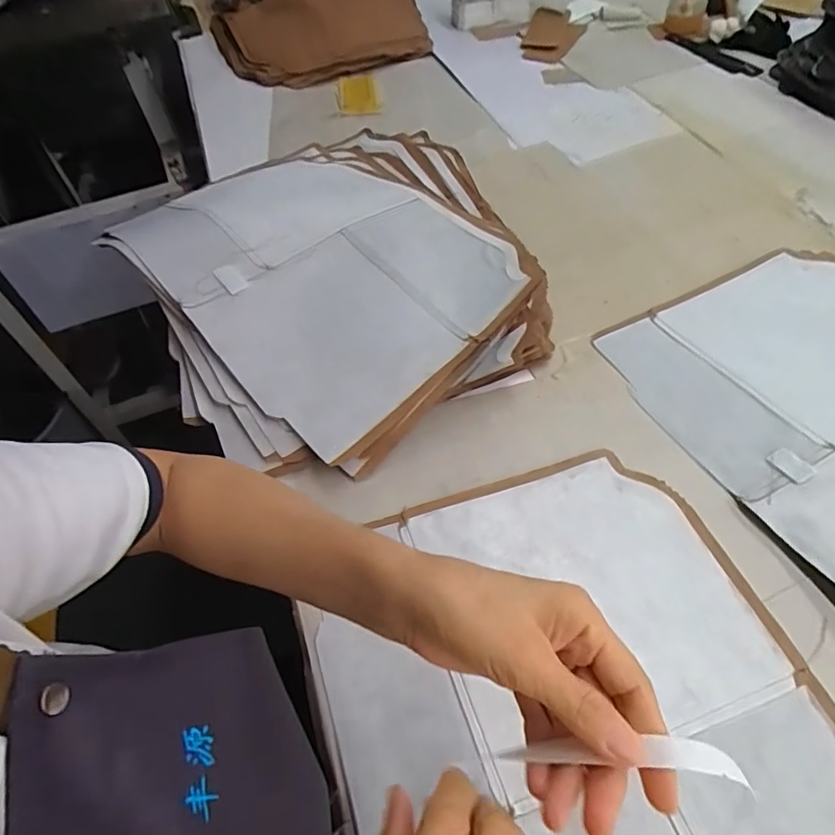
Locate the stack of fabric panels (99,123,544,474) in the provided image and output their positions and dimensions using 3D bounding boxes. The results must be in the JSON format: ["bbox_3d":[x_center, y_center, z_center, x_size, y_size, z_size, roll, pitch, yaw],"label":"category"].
[{"bbox_3d":[-0.081,-0.181,0.594,0.413,0.088,0.466,-27,58,-15],"label":"stack of fabric panels"}]

